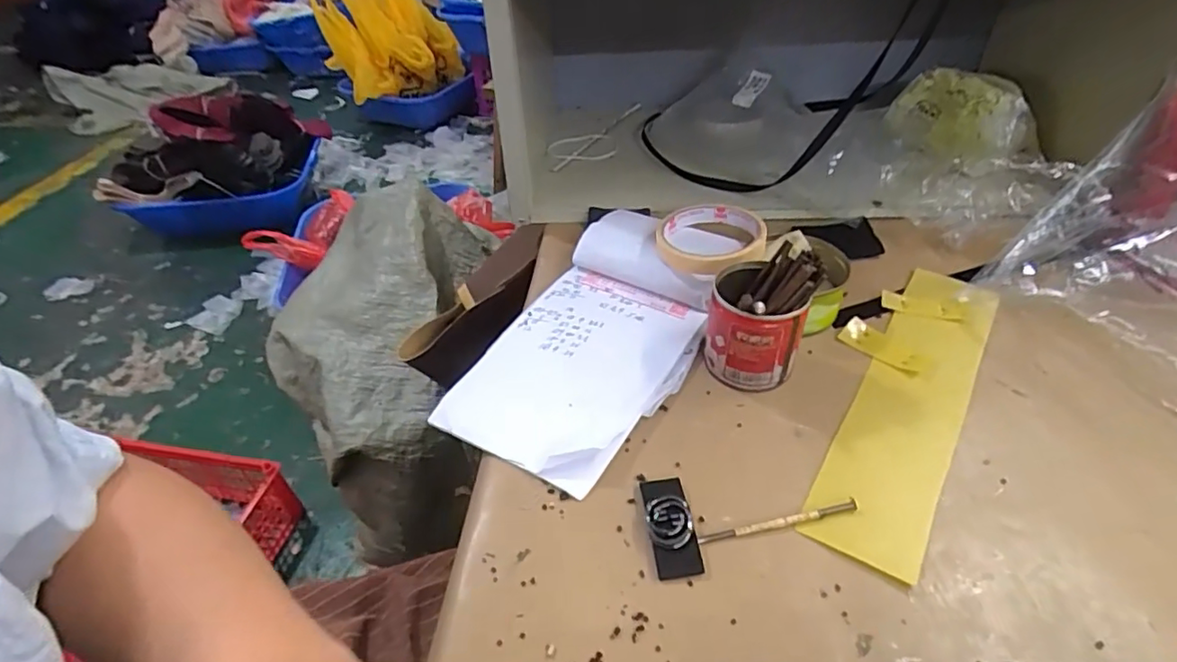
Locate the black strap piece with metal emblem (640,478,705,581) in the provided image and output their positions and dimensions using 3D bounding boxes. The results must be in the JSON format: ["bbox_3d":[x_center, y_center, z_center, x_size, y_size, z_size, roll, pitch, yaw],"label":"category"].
[{"bbox_3d":[0.047,0.110,0.333,0.026,0.011,0.061,-5,42,-3],"label":"black strap piece with metal emblem"}]

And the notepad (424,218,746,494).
[{"bbox_3d":[0.012,-0.010,0.441,0.131,0.027,0.262,20,46,22],"label":"notepad"}]

